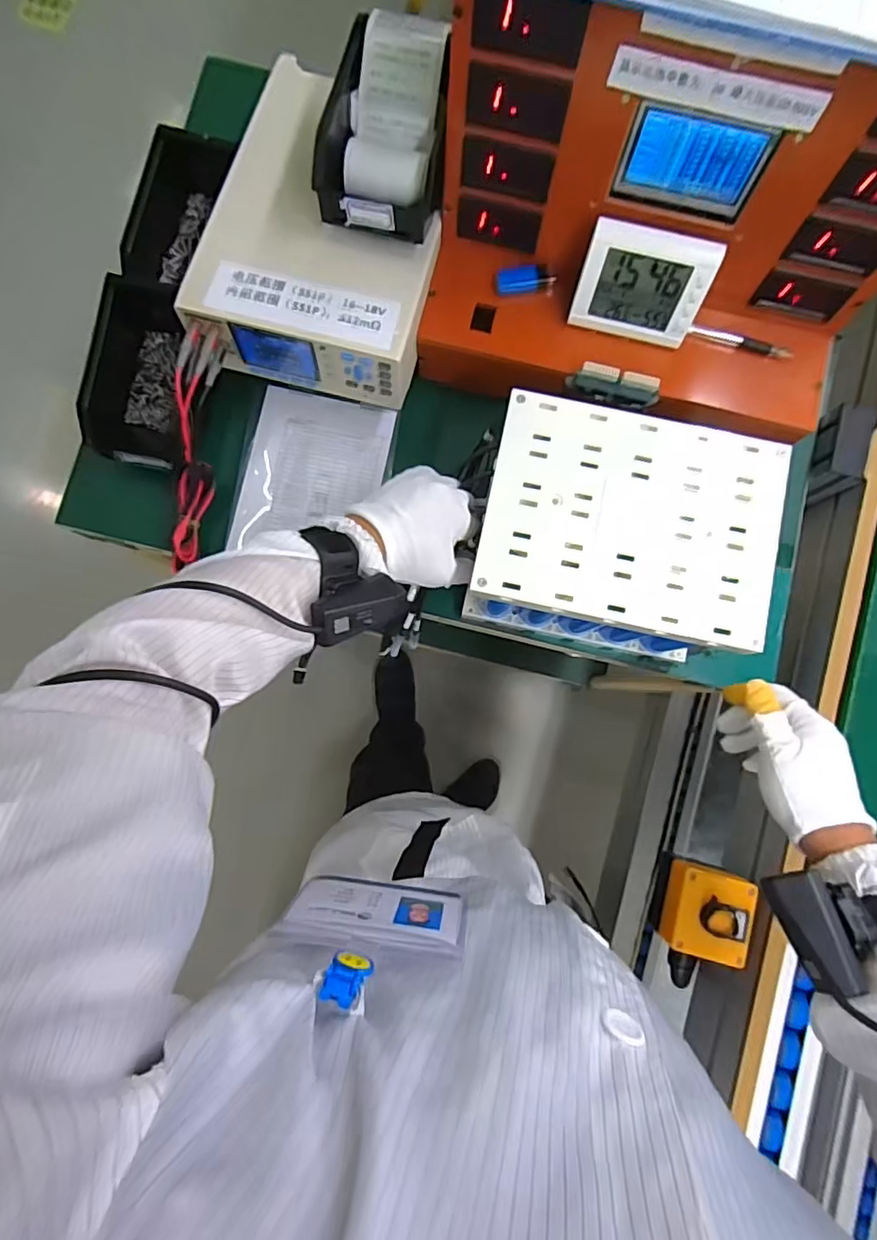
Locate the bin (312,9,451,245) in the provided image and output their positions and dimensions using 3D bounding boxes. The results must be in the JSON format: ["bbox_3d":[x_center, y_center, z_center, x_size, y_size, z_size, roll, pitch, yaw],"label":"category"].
[{"bbox_3d":[-0.045,-0.448,0.530,0.109,0.071,0.188,6,85,1],"label":"bin"}]

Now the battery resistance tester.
[{"bbox_3d":[-0.105,-0.399,0.567,0.217,0.068,0.321,14,85,1],"label":"battery resistance tester"}]

